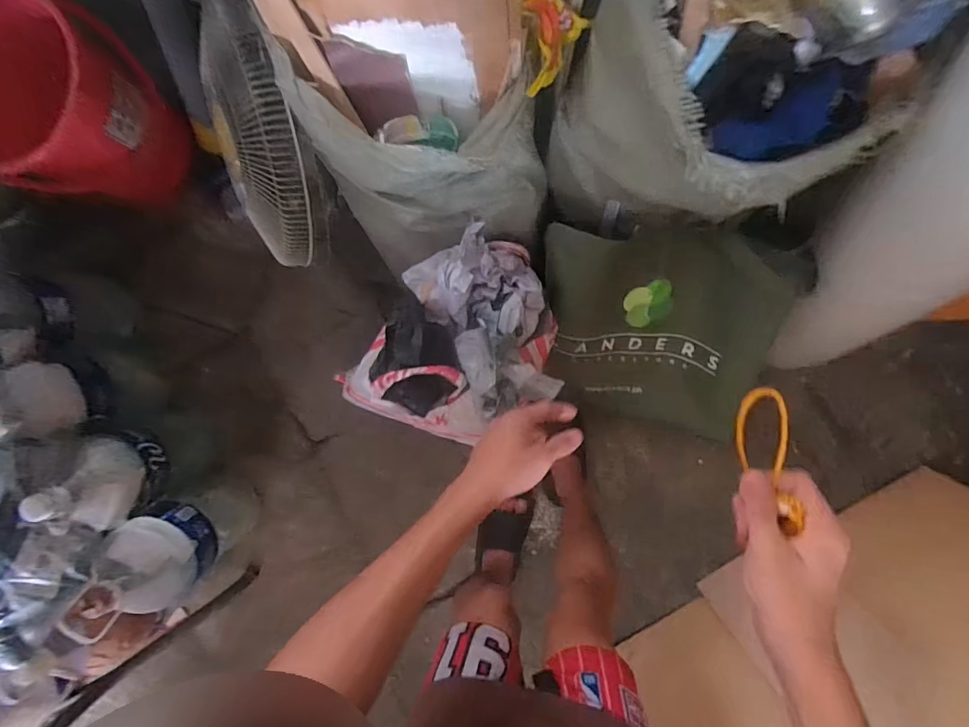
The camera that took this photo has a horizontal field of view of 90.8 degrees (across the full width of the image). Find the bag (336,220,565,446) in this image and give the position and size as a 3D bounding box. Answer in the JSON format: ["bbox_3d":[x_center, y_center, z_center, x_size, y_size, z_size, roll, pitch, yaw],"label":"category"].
[{"bbox_3d":[-0.004,-0.037,0.726,0.264,0.211,0.301,30,94,1],"label":"bag"}]

